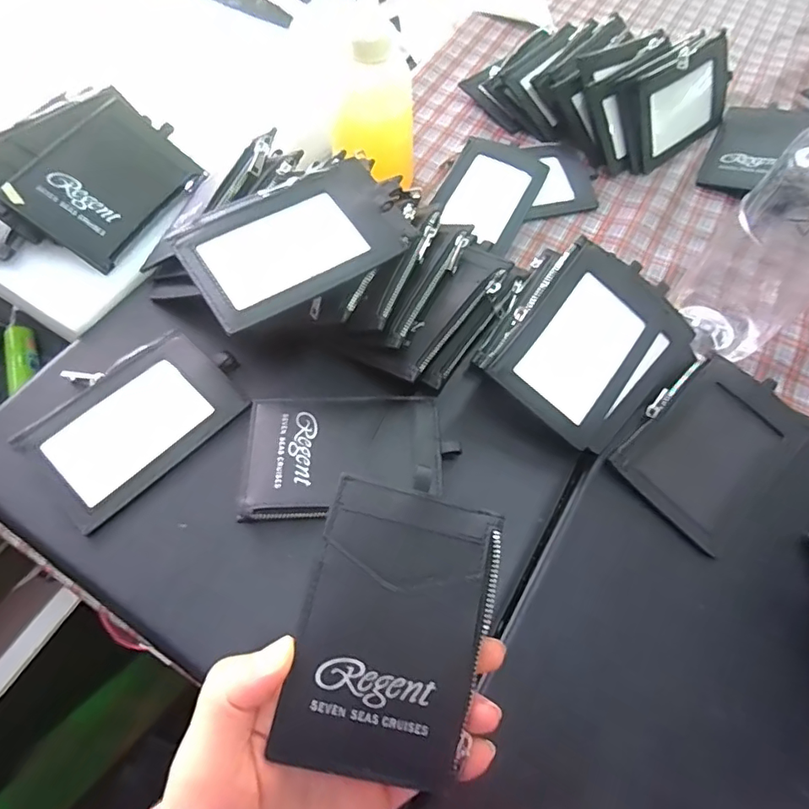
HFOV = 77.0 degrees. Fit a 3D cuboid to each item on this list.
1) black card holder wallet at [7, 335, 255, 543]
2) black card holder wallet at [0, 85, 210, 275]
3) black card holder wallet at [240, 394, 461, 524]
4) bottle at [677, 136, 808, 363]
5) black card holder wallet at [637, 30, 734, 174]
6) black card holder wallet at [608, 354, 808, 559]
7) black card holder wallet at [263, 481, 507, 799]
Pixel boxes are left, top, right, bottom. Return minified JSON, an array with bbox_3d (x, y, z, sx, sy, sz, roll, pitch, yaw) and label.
[{"bbox_3d":[-0.153,0.007,0.293,0.076,0.010,0.115,43,69,10],"label":"black card holder wallet"},{"bbox_3d":[-0.215,-0.158,0.347,0.105,0.021,0.116,38,66,-14],"label":"black card holder wallet"},{"bbox_3d":[-0.032,0.027,0.289,0.112,0.014,0.071,-3,64,-4],"label":"black card holder wallet"},{"bbox_3d":[0.220,-0.100,0.289,0.064,0.189,0.063,34,69,17],"label":"bottle"},{"bbox_3d":[0.239,-0.255,0.432,0.103,0.073,0.012,-34,43,-13],"label":"black card holder wallet"},{"bbox_3d":[0.181,0.022,0.298,0.109,0.019,0.073,-40,72,-19],"label":"black card holder wallet"},{"bbox_3d":[-0.003,0.090,0.206,0.073,0.004,0.106,15,72,-2],"label":"black card holder wallet"}]

